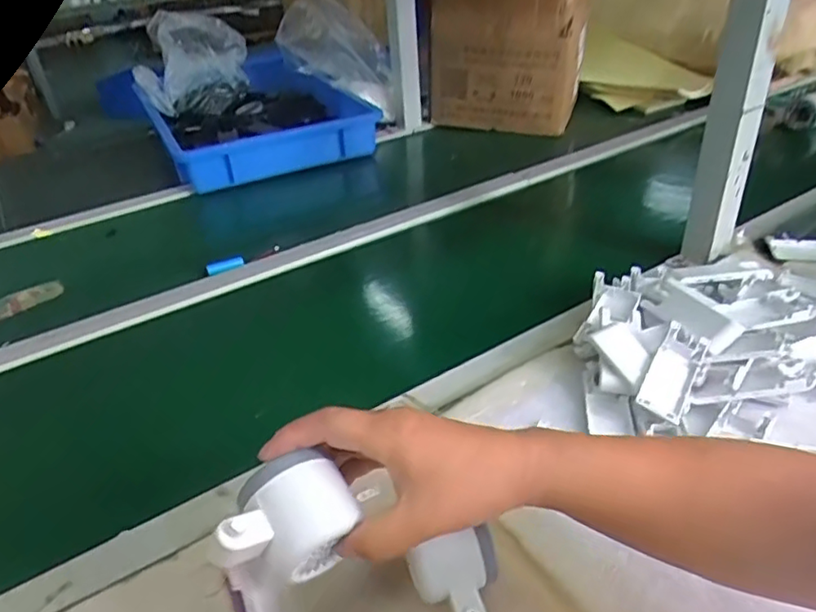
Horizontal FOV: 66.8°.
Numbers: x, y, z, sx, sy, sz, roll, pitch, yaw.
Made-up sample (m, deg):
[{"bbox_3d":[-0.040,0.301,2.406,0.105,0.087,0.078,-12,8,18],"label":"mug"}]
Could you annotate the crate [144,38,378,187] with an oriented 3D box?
[{"bbox_3d":[-0.303,-0.366,1.224,0.357,0.102,0.455,-19,36,-19],"label":"crate"}]

